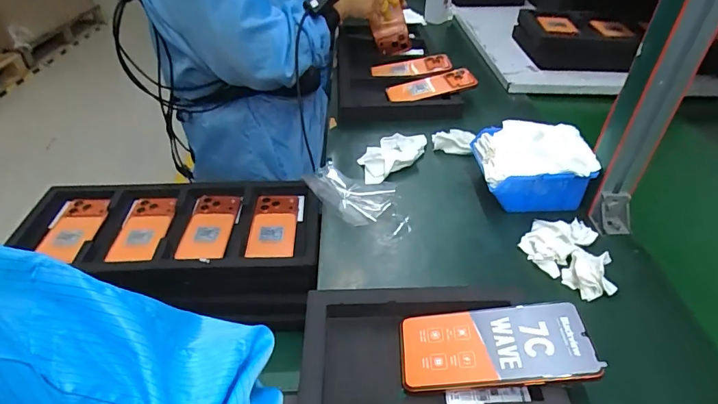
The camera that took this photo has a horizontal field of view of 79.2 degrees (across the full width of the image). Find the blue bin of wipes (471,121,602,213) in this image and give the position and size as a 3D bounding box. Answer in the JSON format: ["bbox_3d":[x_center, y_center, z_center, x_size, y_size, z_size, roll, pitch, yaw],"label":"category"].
[{"bbox_3d":[0.236,-0.045,0.599,0.147,0.076,0.111,5,40,4],"label":"blue bin of wipes"}]

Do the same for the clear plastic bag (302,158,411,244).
[{"bbox_3d":[-0.002,-0.008,0.603,0.167,0.022,0.101,23,44,23],"label":"clear plastic bag"}]

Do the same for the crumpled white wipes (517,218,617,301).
[{"bbox_3d":[0.252,0.055,0.508,0.085,0.027,0.110,-26,47,-29],"label":"crumpled white wipes"}]

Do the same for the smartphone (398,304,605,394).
[{"bbox_3d":[0.119,0.129,0.390,0.161,0.005,0.076,-9,40,9],"label":"smartphone"}]

